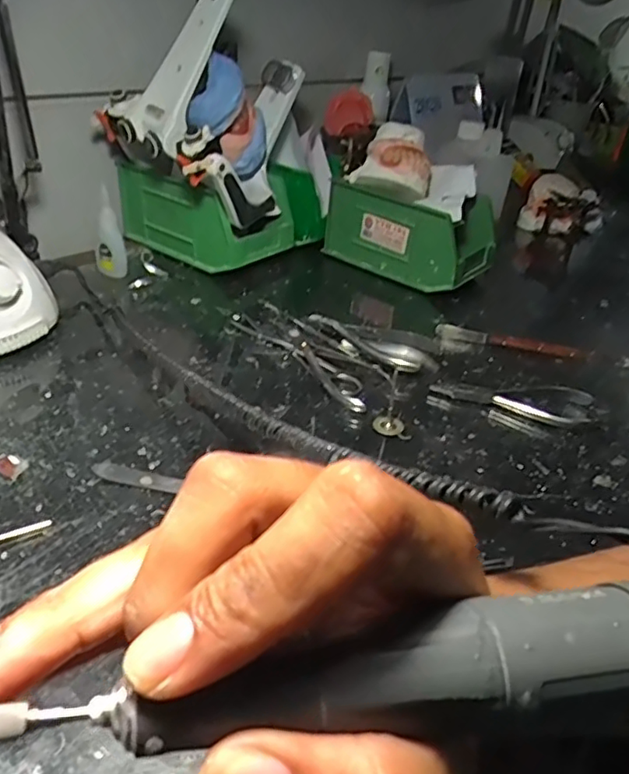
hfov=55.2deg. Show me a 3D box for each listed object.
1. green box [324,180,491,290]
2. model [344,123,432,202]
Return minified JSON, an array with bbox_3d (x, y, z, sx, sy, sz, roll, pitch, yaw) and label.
[{"bbox_3d":[0.111,-0.174,0.668,0.165,0.083,0.103,29,39,29],"label":"green box"},{"bbox_3d":[0.082,-0.237,0.629,0.084,0.057,0.070,11,34,6],"label":"model"}]

